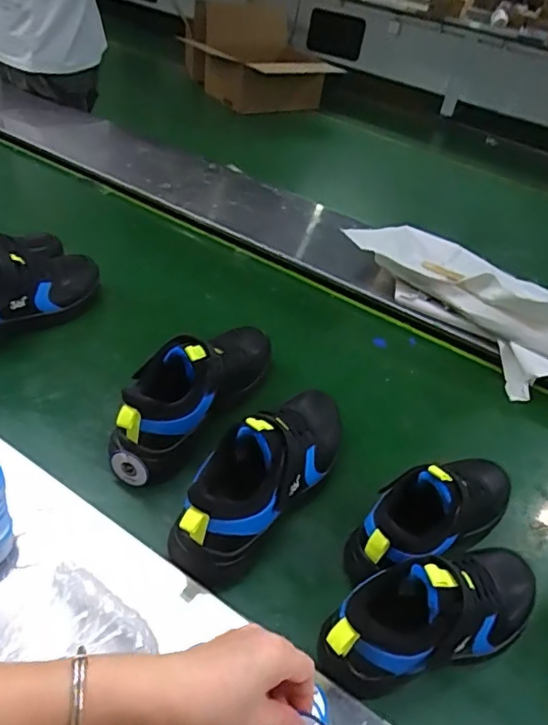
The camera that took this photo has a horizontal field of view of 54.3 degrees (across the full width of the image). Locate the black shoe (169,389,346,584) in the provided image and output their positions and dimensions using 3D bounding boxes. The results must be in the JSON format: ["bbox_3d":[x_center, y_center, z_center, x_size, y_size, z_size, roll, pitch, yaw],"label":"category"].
[{"bbox_3d":[0.003,0.101,0.587,0.092,0.126,0.295,28,34,21],"label":"black shoe"}]

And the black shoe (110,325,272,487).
[{"bbox_3d":[-0.092,0.019,0.667,0.084,0.128,0.281,26,46,19],"label":"black shoe"}]

